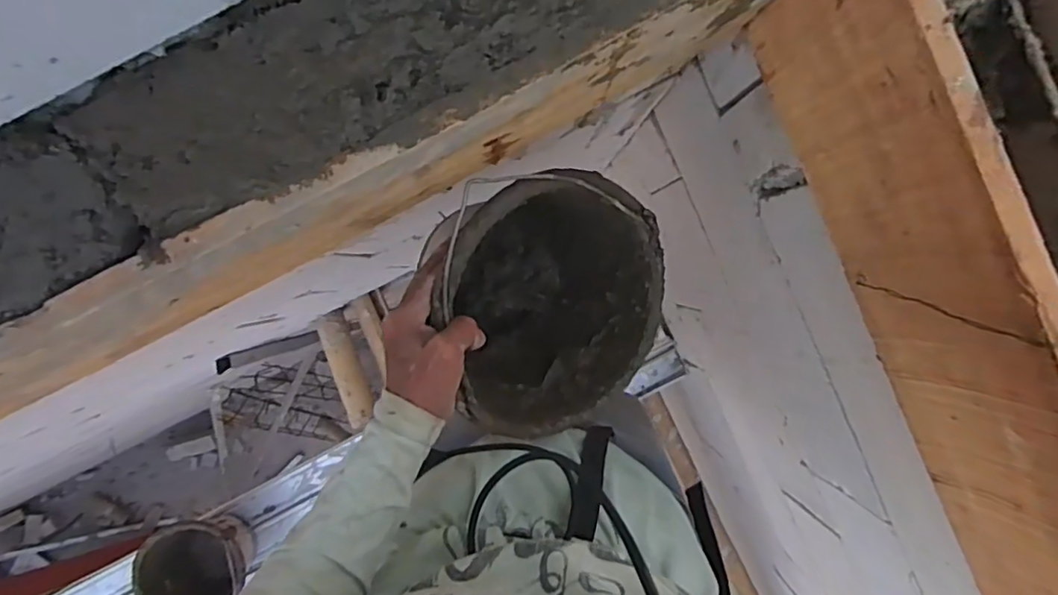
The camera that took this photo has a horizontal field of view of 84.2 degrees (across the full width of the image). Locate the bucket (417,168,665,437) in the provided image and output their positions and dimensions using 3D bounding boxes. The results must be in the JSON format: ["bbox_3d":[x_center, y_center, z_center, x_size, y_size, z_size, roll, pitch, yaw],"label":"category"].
[{"bbox_3d":[-0.022,-0.012,0.608,0.251,0.220,0.251,-11,111,-31],"label":"bucket"}]

